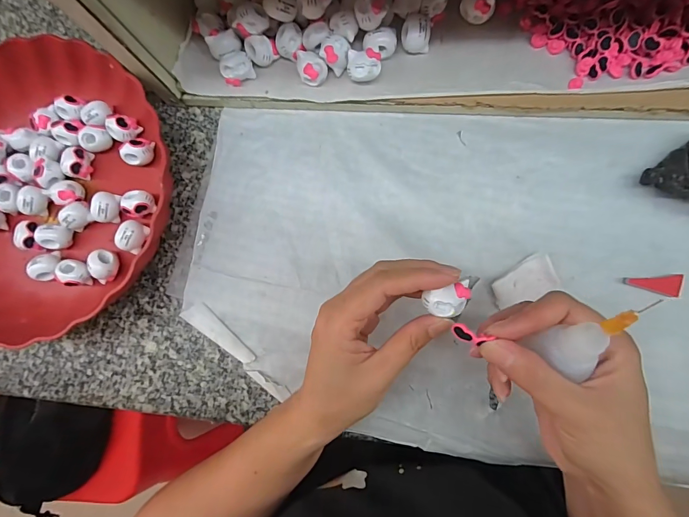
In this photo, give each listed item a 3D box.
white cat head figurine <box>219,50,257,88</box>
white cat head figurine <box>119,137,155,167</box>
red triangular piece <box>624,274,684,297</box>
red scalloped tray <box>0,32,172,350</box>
[{"bbox_3d":[-0.085,-0.151,0.291,0.024,0.017,0.016,-14,82,6],"label":"white cat head figurine"},{"bbox_3d":[-0.174,-0.090,0.309,0.024,0.019,0.023,18,87,9],"label":"white cat head figurine"},{"bbox_3d":[0.216,0.018,0.256,0.034,0.004,0.015,2,75,15],"label":"red triangular piece"},{"bbox_3d":[-0.252,-0.058,0.304,0.229,0.047,0.226,-24,82,5],"label":"red scalloped tray"}]

